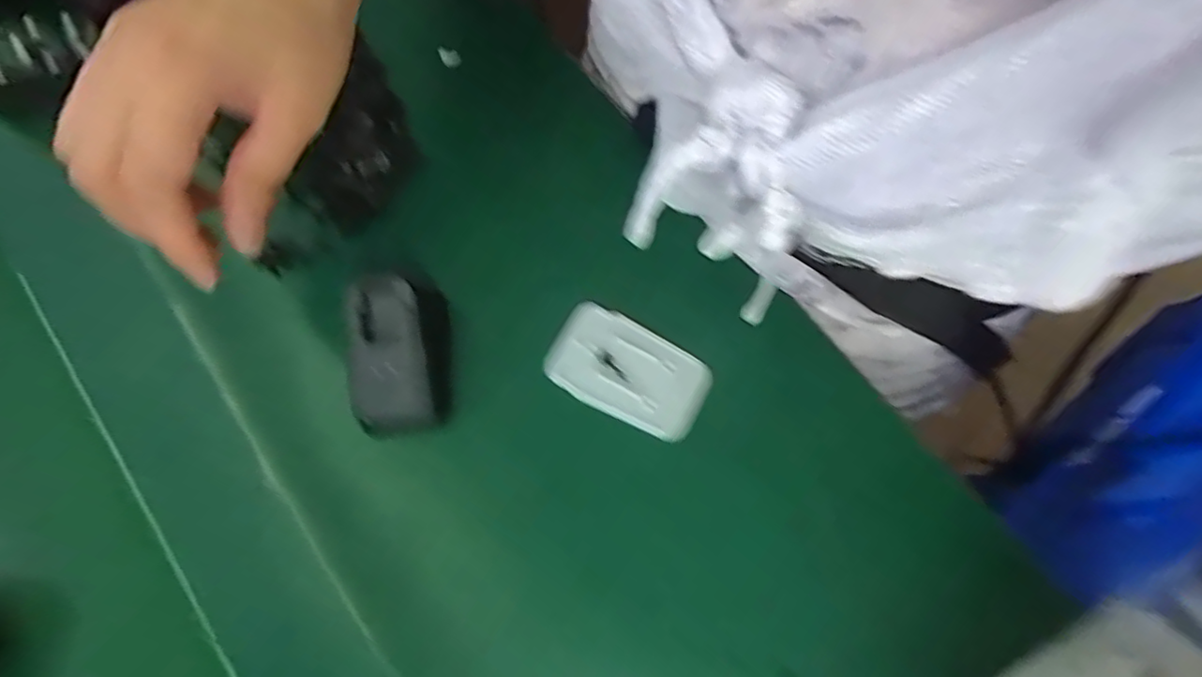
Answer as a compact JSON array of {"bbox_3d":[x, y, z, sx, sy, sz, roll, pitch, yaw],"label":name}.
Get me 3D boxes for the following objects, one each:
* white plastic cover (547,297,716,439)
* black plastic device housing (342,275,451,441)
[{"bbox_3d":[0.013,0.015,0.296,0.075,0.005,0.045,28,75,9],"label":"white plastic cover"},{"bbox_3d":[-0.092,0.008,0.284,0.040,0.027,0.067,-4,92,-5],"label":"black plastic device housing"}]

